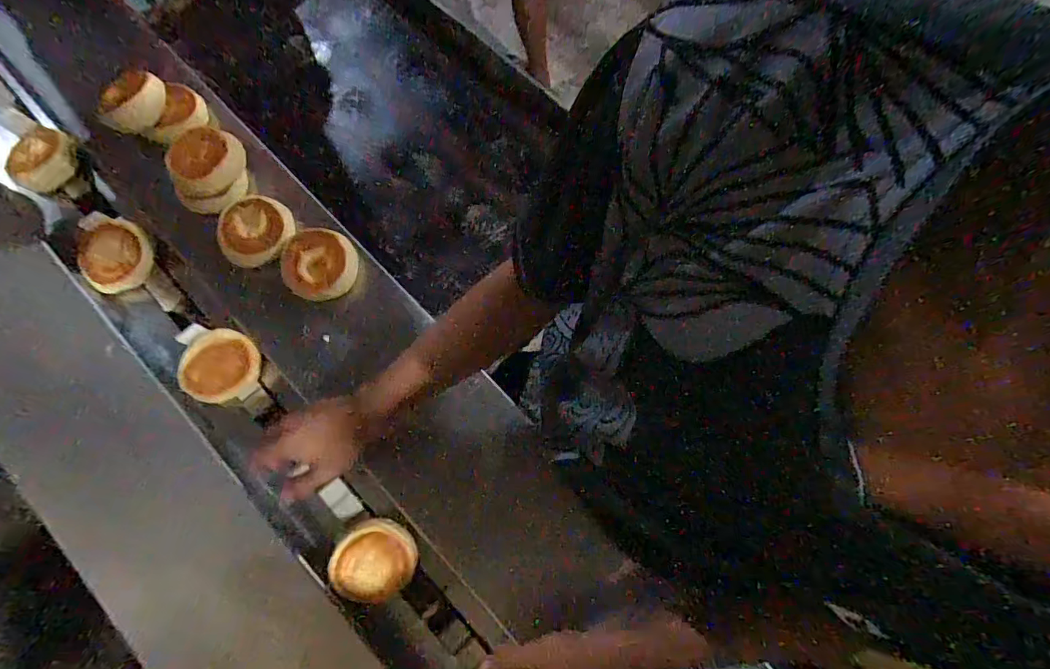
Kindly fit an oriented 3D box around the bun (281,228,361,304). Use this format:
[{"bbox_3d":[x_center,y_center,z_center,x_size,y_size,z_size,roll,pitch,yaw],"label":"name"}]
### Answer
[{"bbox_3d":[-0.230,-0.082,0.548,0.079,0.034,0.079,10,73,2],"label":"bun"}]

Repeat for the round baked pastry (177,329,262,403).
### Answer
[{"bbox_3d":[-0.349,0.036,0.555,0.074,0.017,0.084,31,87,-25],"label":"round baked pastry"}]

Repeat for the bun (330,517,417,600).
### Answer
[{"bbox_3d":[-0.157,0.236,0.505,0.086,0.031,0.073,-33,77,-10],"label":"bun"}]

